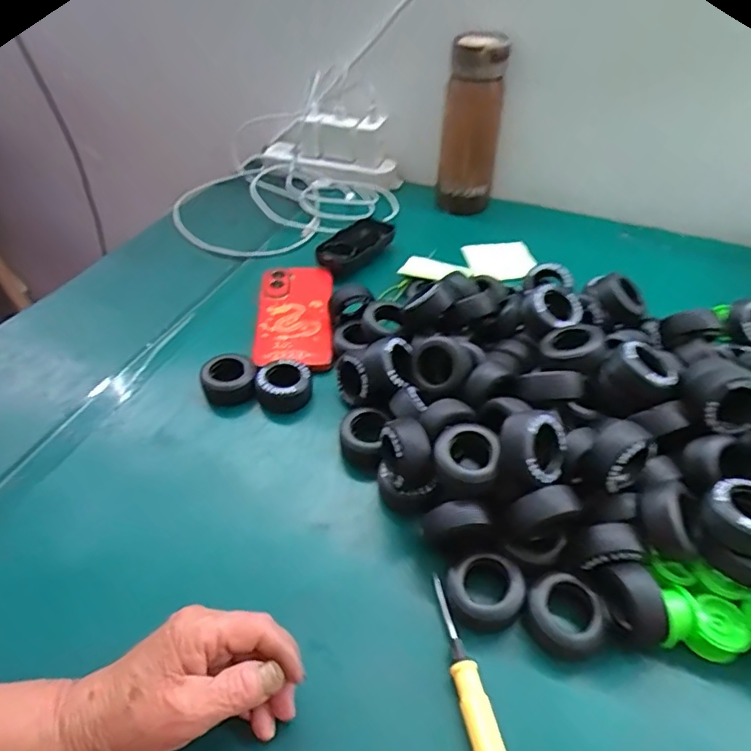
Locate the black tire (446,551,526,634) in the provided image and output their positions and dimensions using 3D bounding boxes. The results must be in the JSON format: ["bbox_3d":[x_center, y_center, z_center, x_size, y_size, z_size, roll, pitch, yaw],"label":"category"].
[{"bbox_3d":[0.071,0.141,0.352,0.048,0.021,0.044,1,45,-1],"label":"black tire"}]

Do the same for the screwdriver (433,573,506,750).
[{"bbox_3d":[0.053,0.178,0.320,0.017,0.014,0.125,-9,45,-10],"label":"screwdriver"}]

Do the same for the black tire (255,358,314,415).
[{"bbox_3d":[-0.080,0.008,0.477,0.046,0.022,0.052,-2,45,-3],"label":"black tire"}]

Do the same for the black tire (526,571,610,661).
[{"bbox_3d":[0.121,0.153,0.342,0.052,0.020,0.046,-30,52,-28],"label":"black tire"}]

